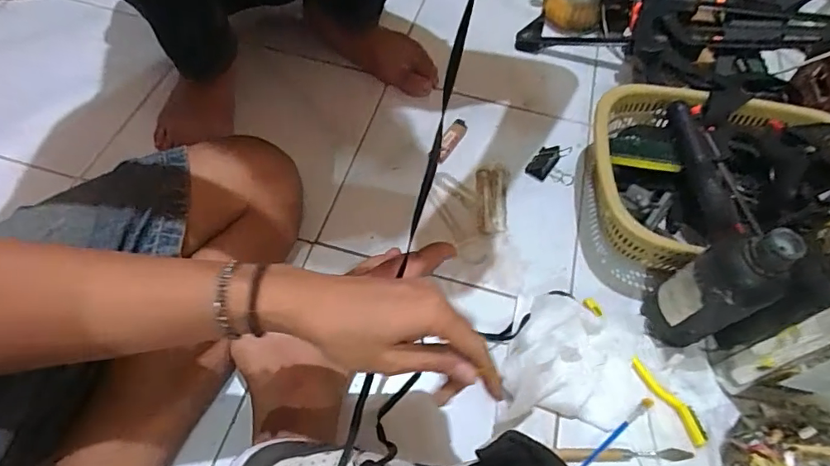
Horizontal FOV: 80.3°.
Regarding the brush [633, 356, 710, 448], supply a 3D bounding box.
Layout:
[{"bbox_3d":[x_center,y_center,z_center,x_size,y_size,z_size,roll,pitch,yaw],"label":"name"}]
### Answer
[{"bbox_3d":[0.256,0.166,0.494,0.023,0.008,0.095,-25,64,-18],"label":"brush"}]

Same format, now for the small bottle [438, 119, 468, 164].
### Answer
[{"bbox_3d":[0.048,-0.124,0.671,0.021,0.017,0.078,29,61,13],"label":"small bottle"}]

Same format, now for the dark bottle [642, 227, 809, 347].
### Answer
[{"bbox_3d":[0.279,0.053,0.466,0.051,0.169,0.057,4,58,-2],"label":"dark bottle"}]

